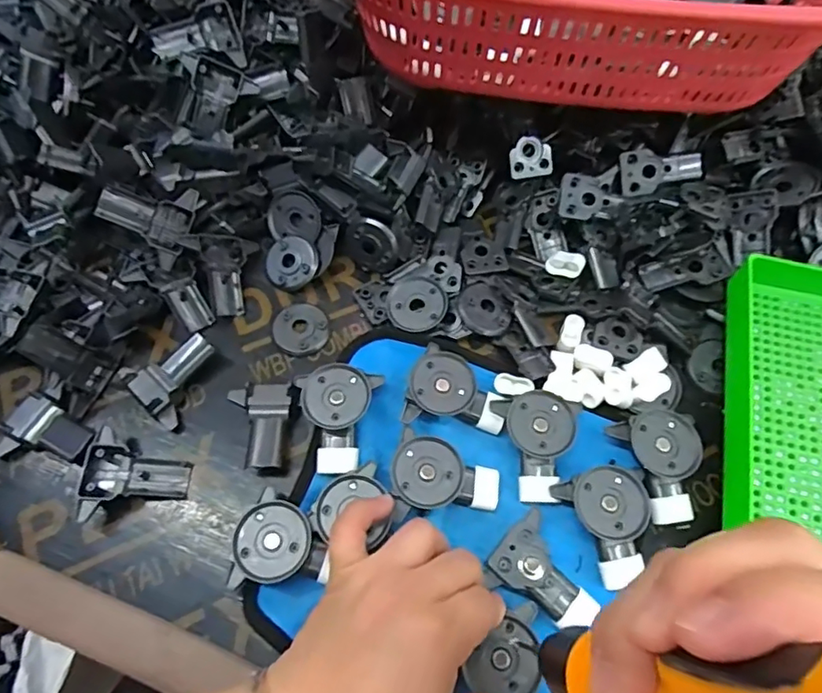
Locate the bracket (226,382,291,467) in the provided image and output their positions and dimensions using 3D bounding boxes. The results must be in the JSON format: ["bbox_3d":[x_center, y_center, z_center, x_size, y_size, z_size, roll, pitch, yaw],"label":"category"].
[{"bbox_3d":[-0.098,0.052,0.353,0.039,0.020,0.053,0,64,-1],"label":"bracket"}]

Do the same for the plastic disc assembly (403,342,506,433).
[{"bbox_3d":[0.031,0.028,0.359,0.062,0.023,0.053,12,65,5],"label":"plastic disc assembly"}]

